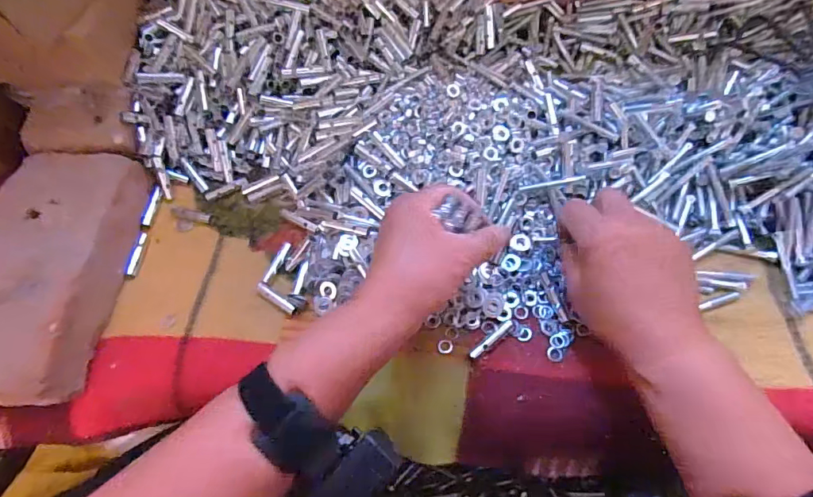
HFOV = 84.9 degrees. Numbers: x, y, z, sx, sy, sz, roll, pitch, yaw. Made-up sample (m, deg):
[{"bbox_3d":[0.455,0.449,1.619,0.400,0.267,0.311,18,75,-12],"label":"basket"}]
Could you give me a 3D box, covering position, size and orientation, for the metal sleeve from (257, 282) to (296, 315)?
[{"bbox_3d":[-0.118,0.045,0.403,0.044,0.008,0.010,32,71,16],"label":"metal sleeve"}]

